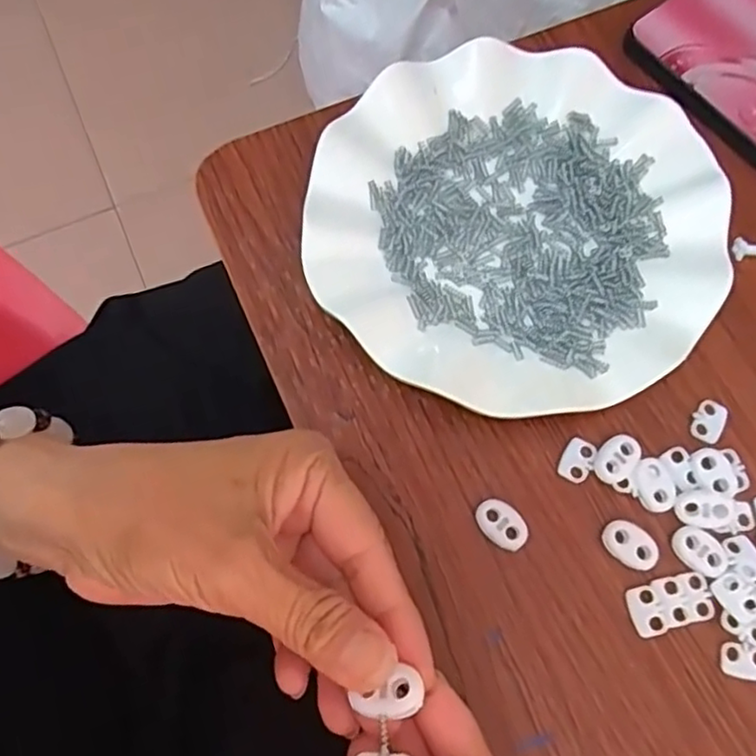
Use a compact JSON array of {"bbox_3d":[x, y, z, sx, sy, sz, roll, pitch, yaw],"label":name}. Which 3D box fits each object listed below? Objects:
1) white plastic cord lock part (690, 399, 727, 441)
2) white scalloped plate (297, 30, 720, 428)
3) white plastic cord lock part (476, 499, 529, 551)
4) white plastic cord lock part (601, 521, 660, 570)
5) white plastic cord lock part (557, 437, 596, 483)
[{"bbox_3d":[0.146,0.018,0.285,0.014,0.004,0.018,19,74,6],"label":"white plastic cord lock part"},{"bbox_3d":[0.063,-0.073,0.303,0.179,0.023,0.182,0,73,0],"label":"white scalloped plate"},{"bbox_3d":[0.051,0.060,0.270,0.022,0.005,0.016,38,76,11],"label":"white plastic cord lock part"},{"bbox_3d":[0.104,0.068,0.267,0.024,0.004,0.016,33,76,9],"label":"white plastic cord lock part"},{"bbox_3d":[0.085,0.035,0.280,0.013,0.004,0.019,21,74,6],"label":"white plastic cord lock part"}]

